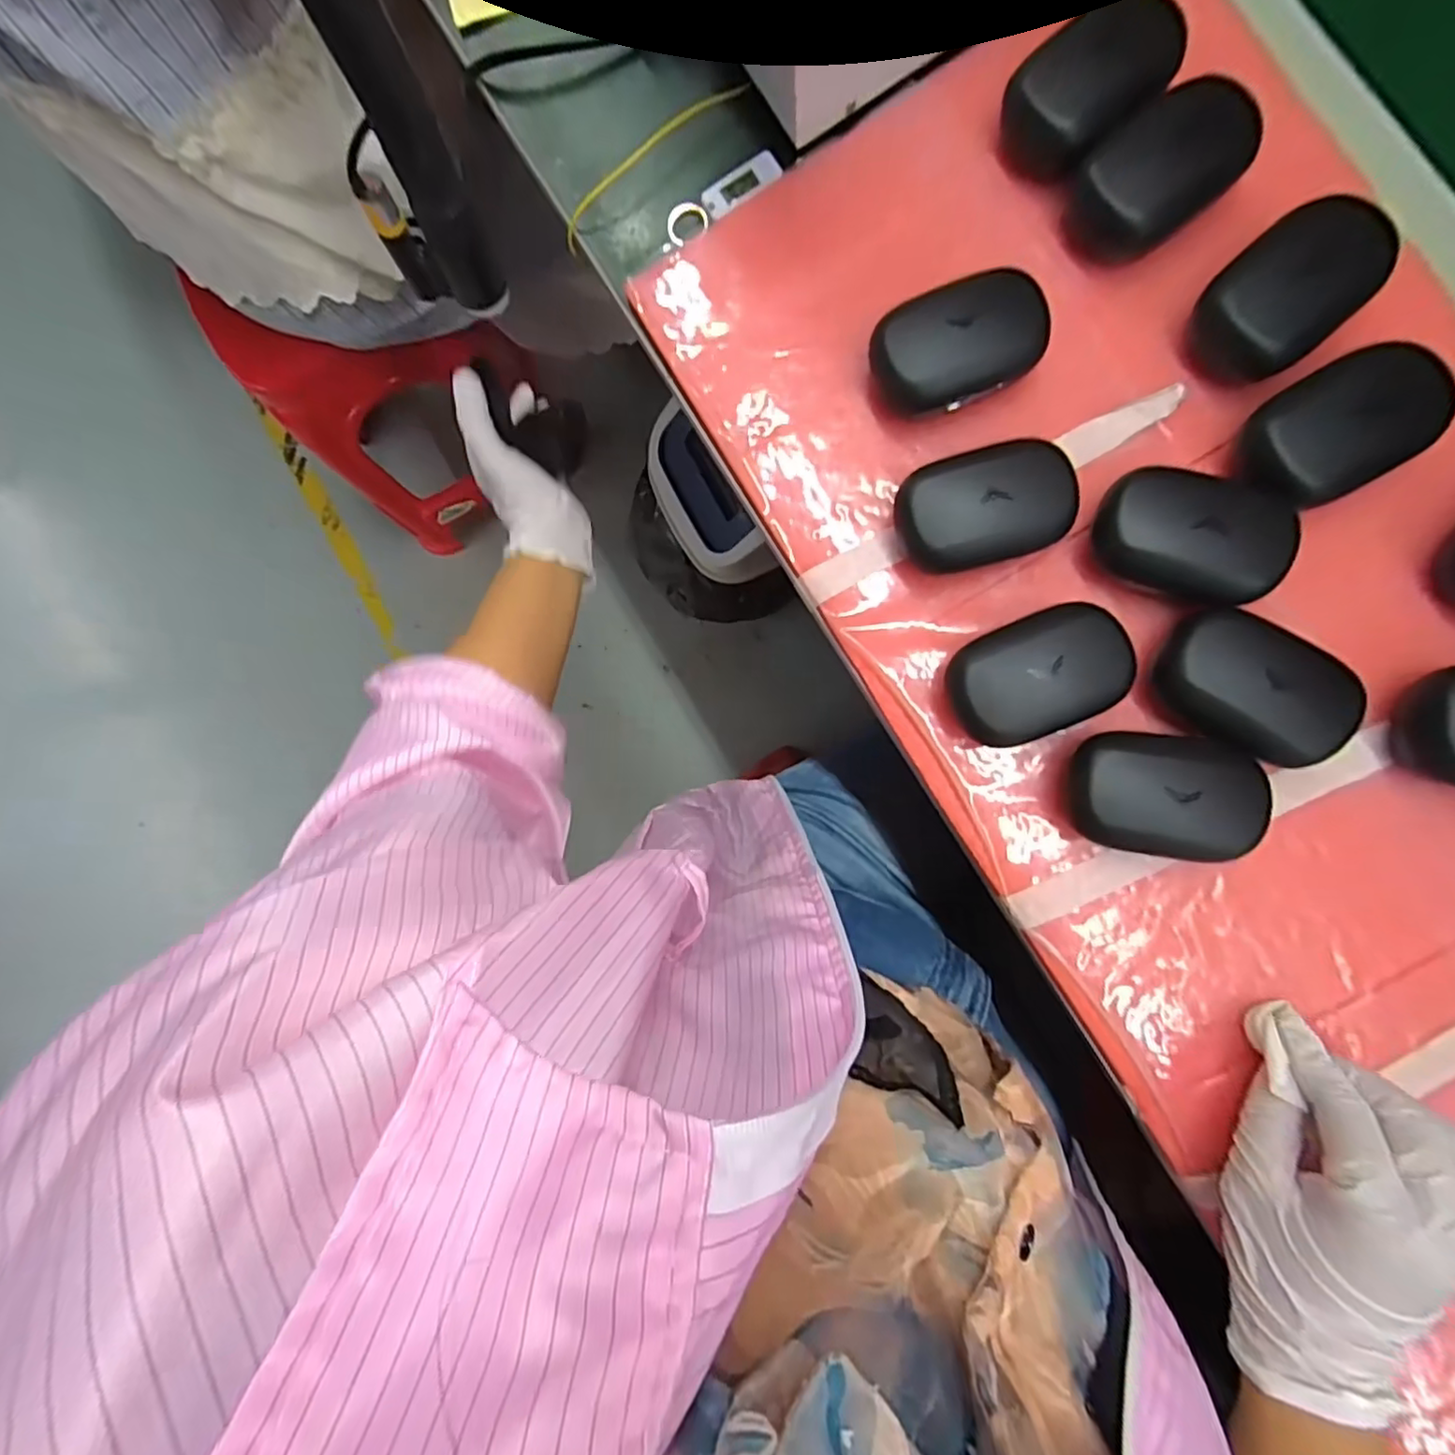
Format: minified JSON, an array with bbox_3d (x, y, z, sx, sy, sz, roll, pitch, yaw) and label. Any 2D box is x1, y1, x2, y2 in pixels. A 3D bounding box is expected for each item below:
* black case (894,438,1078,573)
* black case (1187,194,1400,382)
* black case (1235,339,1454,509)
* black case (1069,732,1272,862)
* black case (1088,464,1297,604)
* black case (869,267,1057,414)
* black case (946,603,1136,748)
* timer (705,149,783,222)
[{"bbox_3d":[0.129,-0.111,0.324,0.082,0.032,0.056,-10,87,5],"label":"black case"},{"bbox_3d":[0.270,-0.211,0.302,0.076,0.038,0.056,-44,84,3],"label":"black case"},{"bbox_3d":[0.286,-0.140,0.298,0.083,0.028,0.056,-26,86,4],"label":"black case"},{"bbox_3d":[0.211,0.033,0.308,0.081,0.028,0.056,4,88,6],"label":"black case"},{"bbox_3d":[0.224,-0.094,0.306,0.082,0.036,0.057,20,90,6],"label":"black case"},{"bbox_3d":[0.119,-0.194,0.328,0.084,0.036,0.056,-18,86,5],"label":"black case"},{"bbox_3d":[0.154,-0.026,0.318,0.081,0.036,0.056,-25,86,4],"label":"black case"},{"bbox_3d":[0.008,-0.315,0.364,0.046,0.004,0.019,-30,85,4],"label":"timer"}]

